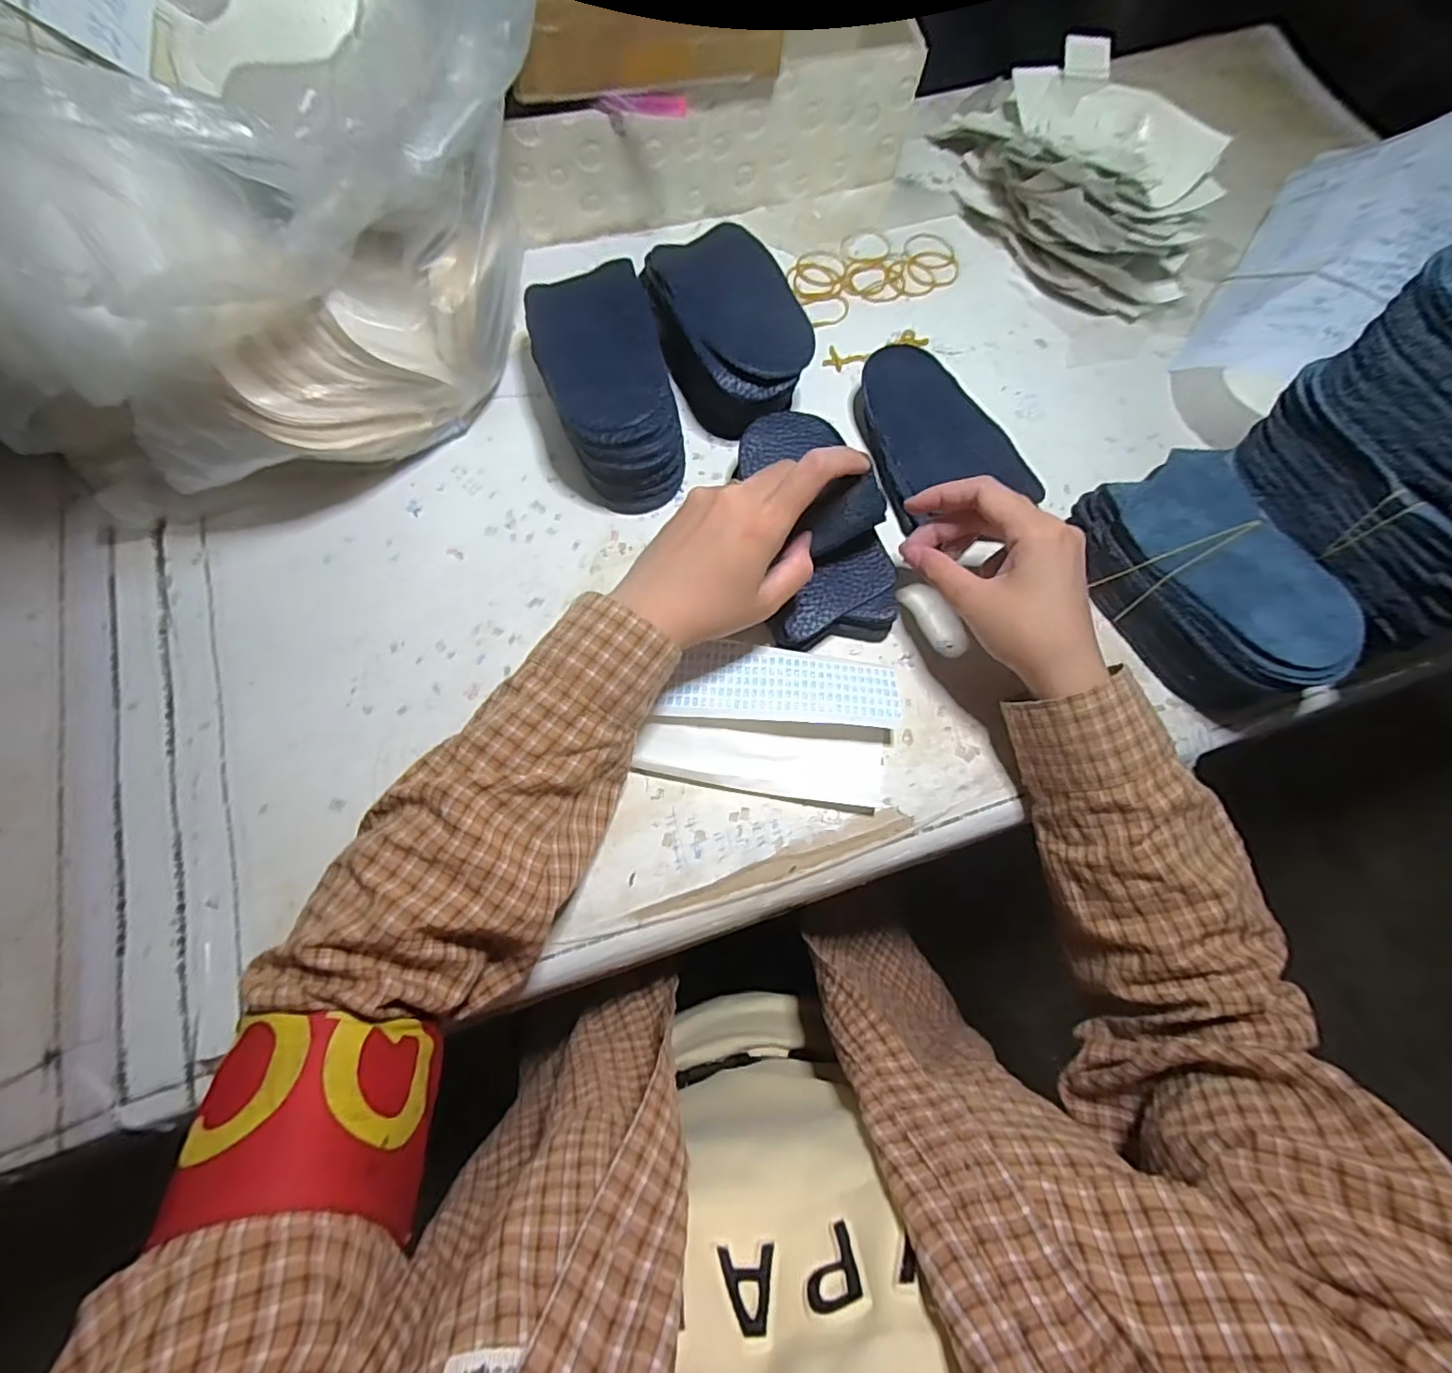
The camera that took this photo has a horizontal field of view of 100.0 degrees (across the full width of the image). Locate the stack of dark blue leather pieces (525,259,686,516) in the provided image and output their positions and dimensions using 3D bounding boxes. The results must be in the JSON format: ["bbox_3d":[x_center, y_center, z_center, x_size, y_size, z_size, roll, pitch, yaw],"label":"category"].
[{"bbox_3d":[-0.079,-0.198,0.407,0.079,0.063,0.161,-17,72,-7],"label":"stack of dark blue leather pieces"}]

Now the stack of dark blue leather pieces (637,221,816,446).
[{"bbox_3d":[0.001,-0.246,0.427,0.084,0.059,0.143,-19,73,-8],"label":"stack of dark blue leather pieces"}]

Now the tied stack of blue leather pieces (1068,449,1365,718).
[{"bbox_3d":[0.287,-0.061,0.367,0.088,0.068,0.145,-18,73,-7],"label":"tied stack of blue leather pieces"}]

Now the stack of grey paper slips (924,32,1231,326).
[{"bbox_3d":[0.271,-0.415,0.481,0.130,0.079,0.261,-15,72,-6],"label":"stack of grey paper slips"}]

